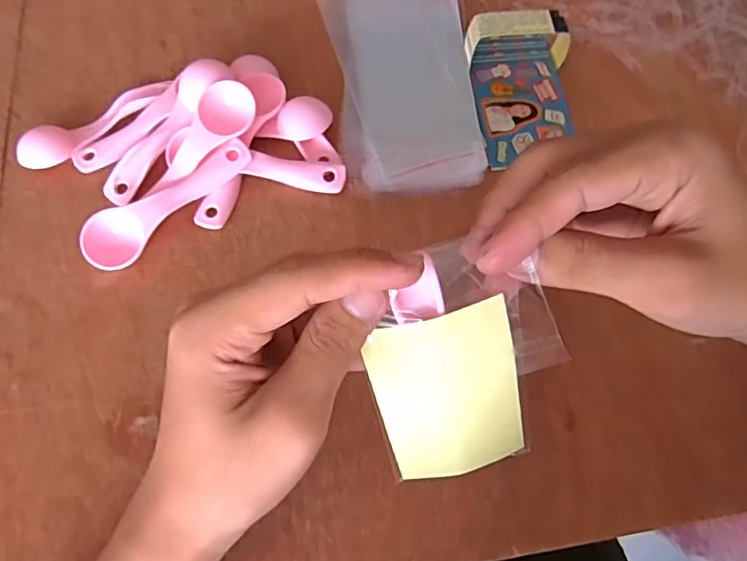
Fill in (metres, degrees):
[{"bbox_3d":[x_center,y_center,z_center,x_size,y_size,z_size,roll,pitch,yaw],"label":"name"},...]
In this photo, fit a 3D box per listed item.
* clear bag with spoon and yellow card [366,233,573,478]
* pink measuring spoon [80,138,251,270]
[{"bbox_3d":[0.039,0.038,0.237,0.078,0.114,0.008,-14,29,1],"label":"clear bag with spoon and yellow card"},{"bbox_3d":[-0.129,-0.050,0.352,0.034,0.023,0.113,40,71,17],"label":"pink measuring spoon"}]

